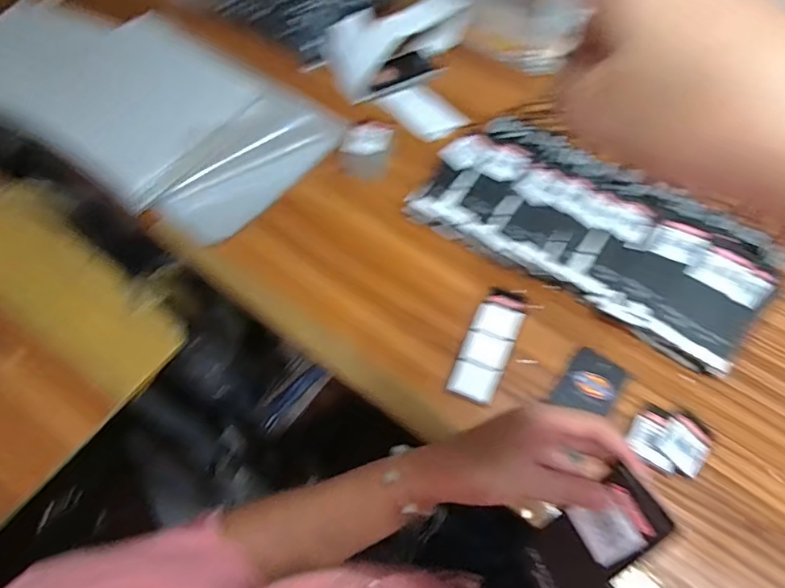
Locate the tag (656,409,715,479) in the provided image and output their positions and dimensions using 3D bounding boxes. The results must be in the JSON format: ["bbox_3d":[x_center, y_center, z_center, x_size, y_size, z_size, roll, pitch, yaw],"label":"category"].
[{"bbox_3d":[0.253,0.127,0.442,0.038,0.008,0.049,39,70,22],"label":"tag"}]

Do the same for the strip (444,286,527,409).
[{"bbox_3d":[0.093,0.045,0.491,0.045,0.004,0.118,22,64,15],"label":"strip"}]

